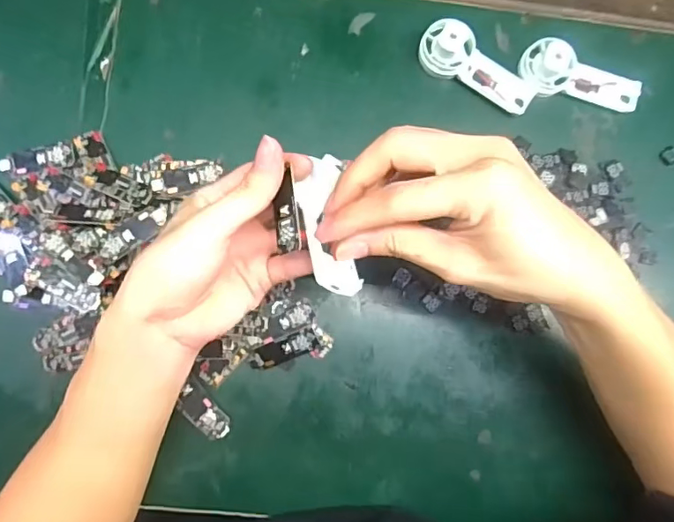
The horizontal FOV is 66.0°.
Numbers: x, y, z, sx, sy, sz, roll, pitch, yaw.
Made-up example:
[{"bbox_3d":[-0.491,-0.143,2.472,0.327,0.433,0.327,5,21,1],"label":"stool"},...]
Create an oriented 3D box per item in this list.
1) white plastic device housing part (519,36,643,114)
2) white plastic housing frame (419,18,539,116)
[{"bbox_3d":[0.187,-0.139,0.392,0.094,0.030,0.034,12,85,-3],"label":"white plastic device housing part"},{"bbox_3d":[0.107,-0.146,0.389,0.094,0.029,0.033,25,84,-1],"label":"white plastic housing frame"}]

